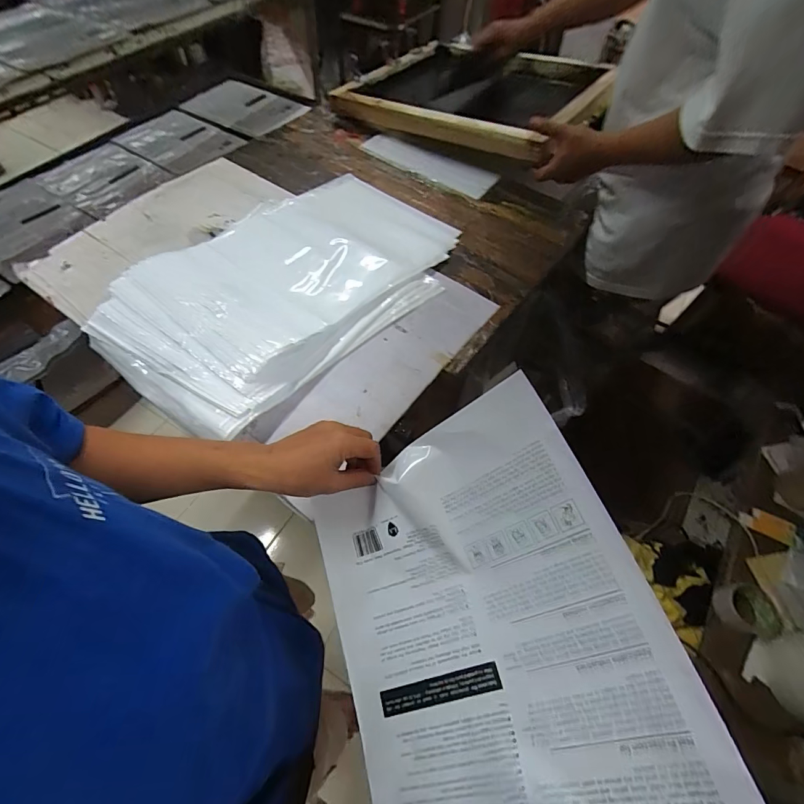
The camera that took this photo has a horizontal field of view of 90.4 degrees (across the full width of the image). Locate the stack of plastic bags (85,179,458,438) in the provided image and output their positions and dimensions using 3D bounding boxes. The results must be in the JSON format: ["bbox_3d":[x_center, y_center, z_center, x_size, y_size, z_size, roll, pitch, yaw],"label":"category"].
[{"bbox_3d":[-0.175,-0.226,0.670,0.377,0.054,0.606,40,65,19],"label":"stack of plastic bags"}]

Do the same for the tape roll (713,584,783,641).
[{"bbox_3d":[0.705,0.428,0.815,0.093,0.053,0.096,3,59,-1],"label":"tape roll"}]

